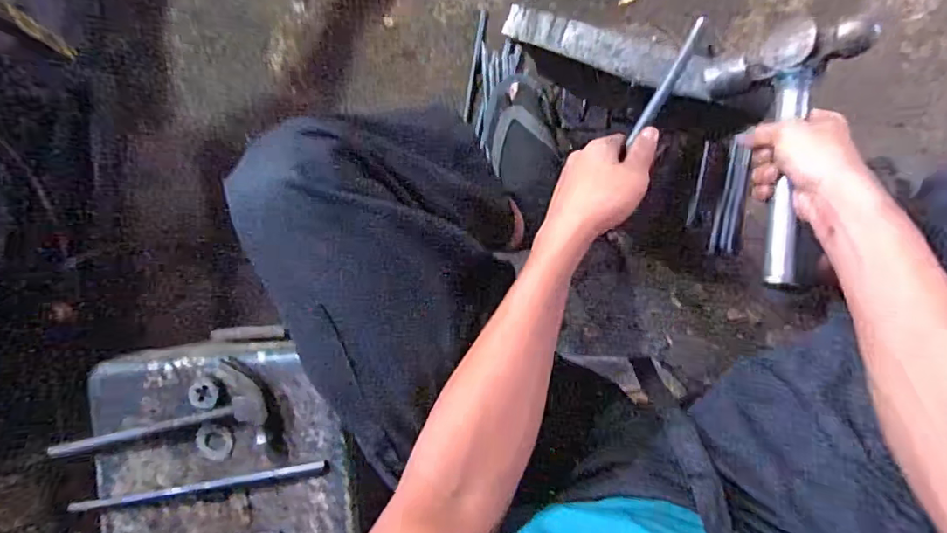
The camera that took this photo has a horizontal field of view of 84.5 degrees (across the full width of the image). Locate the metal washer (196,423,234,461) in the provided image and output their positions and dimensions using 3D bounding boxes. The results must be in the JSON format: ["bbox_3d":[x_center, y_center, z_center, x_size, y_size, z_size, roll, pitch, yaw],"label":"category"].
[{"bbox_3d":[-0.304,0.206,0.611,0.042,0.004,0.044,5,97,-1],"label":"metal washer"}]

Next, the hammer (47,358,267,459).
[{"bbox_3d":[-0.363,0.165,0.597,0.249,0.028,0.074,-12,87,6],"label":"hammer"}]

